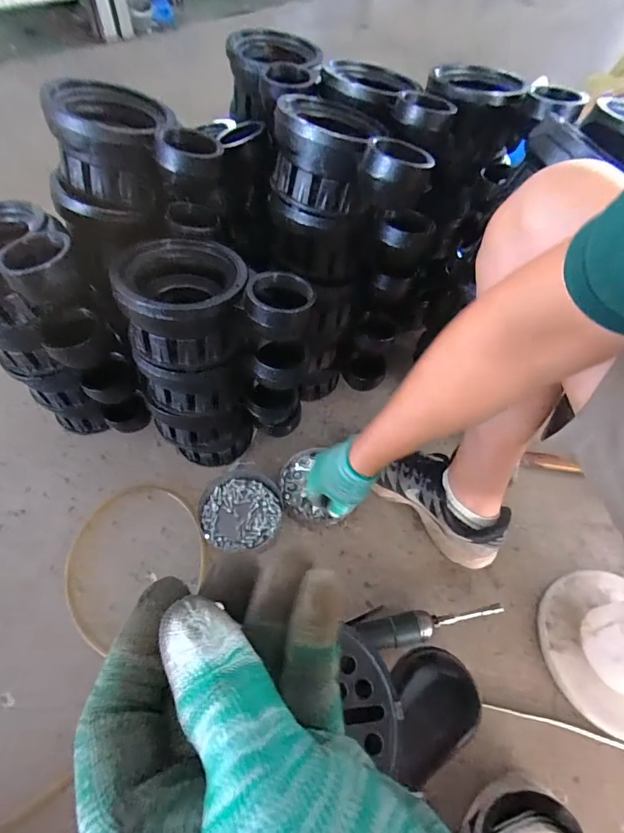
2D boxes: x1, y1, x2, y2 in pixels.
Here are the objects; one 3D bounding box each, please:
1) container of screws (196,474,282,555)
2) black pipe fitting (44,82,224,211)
[{"bbox_3d":[-0.116,0.154,0.666,0.130,0.030,0.120,3,55,-4],"label":"container of screws"},{"bbox_3d":[-0.249,-0.338,0.514,0.140,0.101,0.155,0,55,-5],"label":"black pipe fitting"}]

